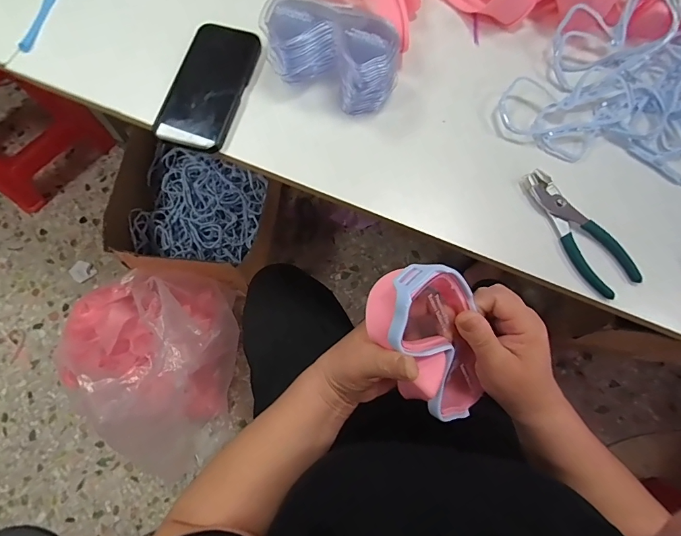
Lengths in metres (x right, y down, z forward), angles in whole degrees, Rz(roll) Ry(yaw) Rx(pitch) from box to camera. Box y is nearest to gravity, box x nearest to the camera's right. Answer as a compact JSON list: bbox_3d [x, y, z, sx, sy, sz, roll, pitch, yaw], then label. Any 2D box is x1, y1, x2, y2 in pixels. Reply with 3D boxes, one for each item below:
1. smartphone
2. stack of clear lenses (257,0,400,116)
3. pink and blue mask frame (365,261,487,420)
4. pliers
[{"bbox_3d":[-0.153,-0.210,0.454,0.080,0.014,0.163,16,73,4],"label":"smartphone"},{"bbox_3d":[-0.010,-0.237,0.434,0.147,0.076,0.075,20,74,5],"label":"stack of clear lenses"},{"bbox_3d":[0.071,0.064,0.334,0.087,0.070,0.153,-31,119,-20],"label":"pink and blue mask frame"},{"bbox_3d":[0.247,-0.039,0.412,0.050,0.018,0.148,-31,76,-9],"label":"pliers"}]

